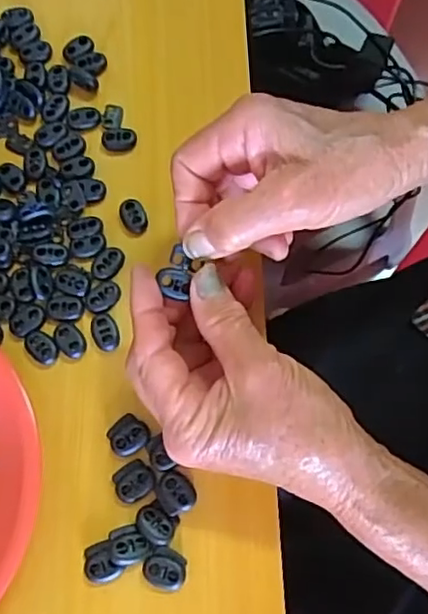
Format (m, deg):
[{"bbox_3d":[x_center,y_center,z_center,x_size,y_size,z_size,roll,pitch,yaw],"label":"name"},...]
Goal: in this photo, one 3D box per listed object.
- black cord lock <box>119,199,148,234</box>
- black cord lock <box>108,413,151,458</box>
[{"bbox_3d":[-0.049,-0.055,0.377,0.015,0.004,0.022,-26,73,-6],"label":"black cord lock"},{"bbox_3d":[-0.047,0.070,0.337,0.021,0.004,0.021,-44,76,-11],"label":"black cord lock"}]

